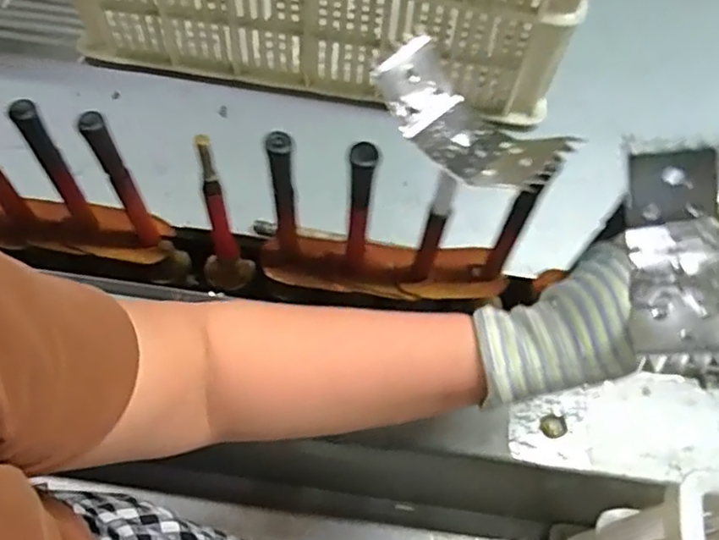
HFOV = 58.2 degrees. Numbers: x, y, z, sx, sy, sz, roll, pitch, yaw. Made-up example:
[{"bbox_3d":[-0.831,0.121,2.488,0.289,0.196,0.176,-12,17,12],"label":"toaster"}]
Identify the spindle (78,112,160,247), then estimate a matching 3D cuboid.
[{"bbox_3d":[-0.167,-0.059,0.454,0.018,0.143,0.013,-24,62,-16],"label":"spindle"}]

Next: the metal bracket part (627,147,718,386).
[{"bbox_3d":[0.166,0.000,0.324,0.053,0.037,0.114,4,67,0],"label":"metal bracket part"}]

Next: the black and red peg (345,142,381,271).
[{"bbox_3d":[0.001,-0.036,0.452,0.018,0.144,0.013,2,58,-1],"label":"black and red peg"}]

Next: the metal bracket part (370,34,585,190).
[{"bbox_3d":[0.060,-0.081,0.362,0.045,0.032,0.115,-38,67,-23],"label":"metal bracket part"}]

